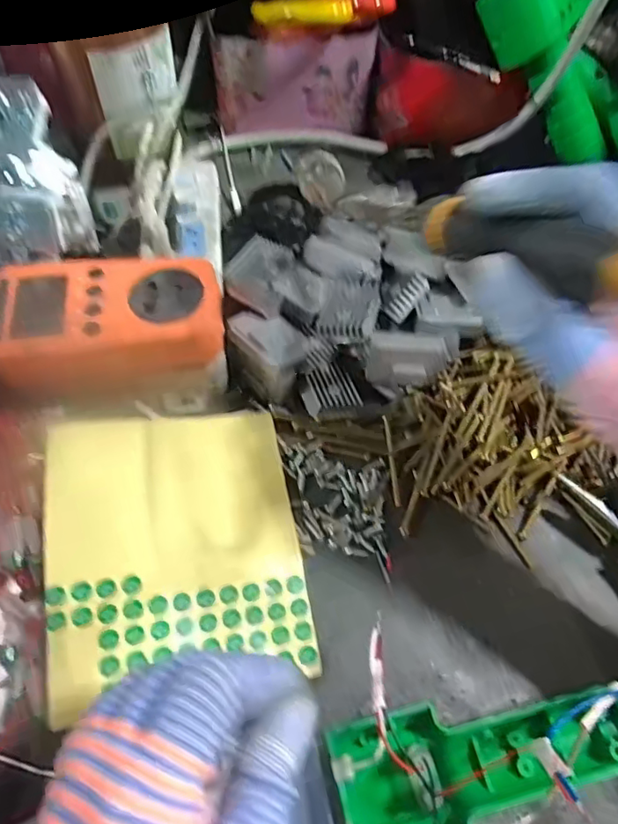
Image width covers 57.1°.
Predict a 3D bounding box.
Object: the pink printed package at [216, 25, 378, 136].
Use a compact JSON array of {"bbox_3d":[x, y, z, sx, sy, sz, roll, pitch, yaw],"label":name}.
[{"bbox_3d":[-0.010,-0.270,0.466,0.127,0.079,0.017,-3,63,-5],"label":"pink printed package"}]

